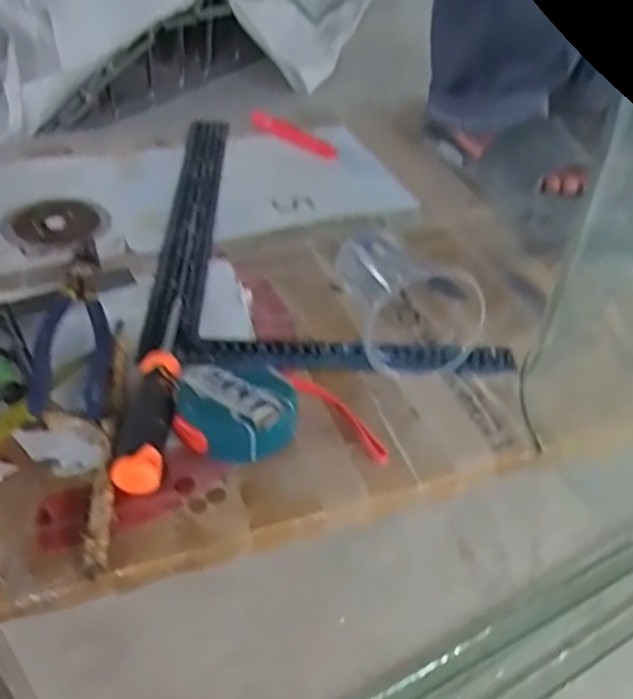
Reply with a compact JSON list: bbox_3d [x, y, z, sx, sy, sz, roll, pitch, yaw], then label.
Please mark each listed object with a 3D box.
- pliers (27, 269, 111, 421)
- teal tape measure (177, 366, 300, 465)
[{"bbox_3d":[-0.181,-0.006,0.514,0.055,0.023,0.146,-4,42,-7],"label":"pliers"},{"bbox_3d":[-0.052,0.043,0.464,0.079,0.041,0.072,3,41,0],"label":"teal tape measure"}]

